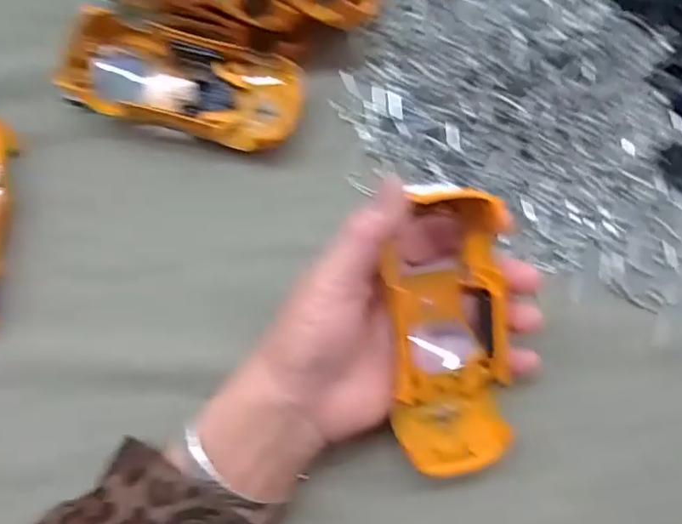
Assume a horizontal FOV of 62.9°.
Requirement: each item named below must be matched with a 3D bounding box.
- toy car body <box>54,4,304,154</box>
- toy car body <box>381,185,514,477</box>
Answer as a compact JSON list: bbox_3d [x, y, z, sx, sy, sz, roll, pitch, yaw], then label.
[{"bbox_3d":[-0.088,-0.099,0.317,0.129,0.033,0.058,16,77,5],"label":"toy car body"},{"bbox_3d":[0.051,0.033,0.264,0.052,0.033,0.133,-3,95,0],"label":"toy car body"}]

